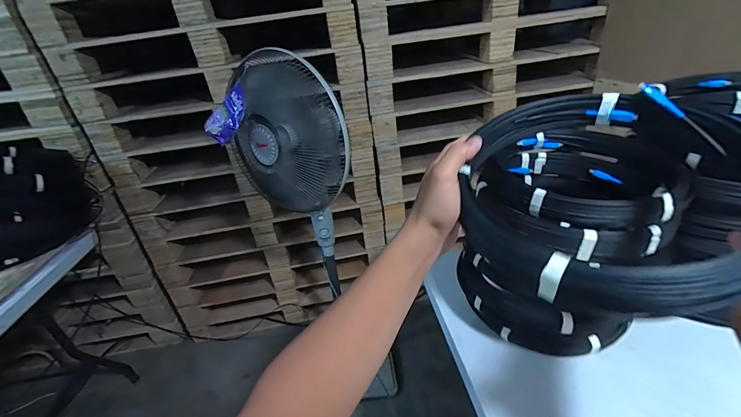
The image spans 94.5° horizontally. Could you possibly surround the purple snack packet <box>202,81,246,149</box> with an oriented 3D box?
[{"bbox_3d":[-0.346,-0.225,0.831,0.067,0.144,0.042,31,18,-24],"label":"purple snack packet"}]

